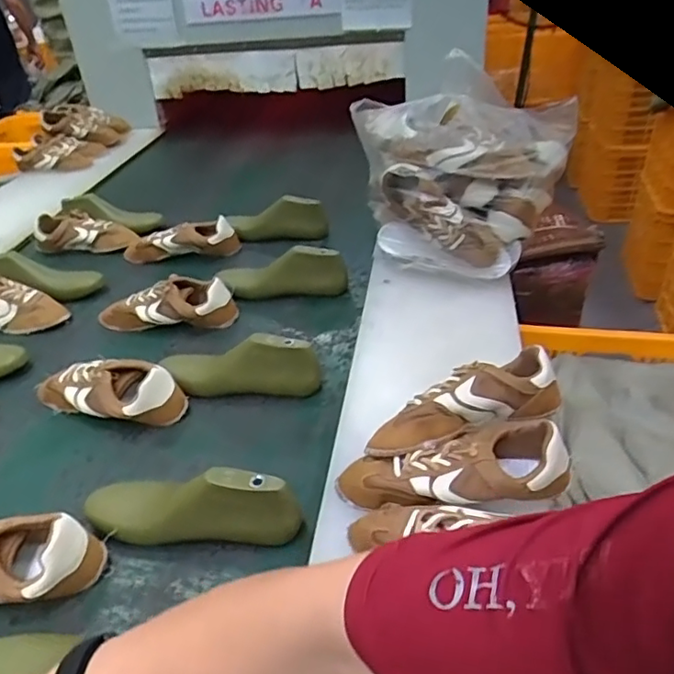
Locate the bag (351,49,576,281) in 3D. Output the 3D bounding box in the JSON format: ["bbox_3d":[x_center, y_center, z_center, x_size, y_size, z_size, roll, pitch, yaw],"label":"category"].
[{"bbox_3d":[0.201,-0.281,1.034,0.342,0.228,0.259,14,39,24],"label":"bag"}]

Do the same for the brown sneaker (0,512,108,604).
[{"bbox_3d":[-0.377,0.246,0.628,0.230,0.071,0.088,-4,35,0],"label":"brown sneaker"}]

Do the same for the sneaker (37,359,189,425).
[{"bbox_3d":[-0.336,0.078,0.857,0.231,0.073,0.080,11,38,21],"label":"sneaker"}]

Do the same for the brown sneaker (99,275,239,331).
[{"bbox_3d":[-0.308,-0.057,1.049,0.246,0.077,0.098,-10,36,-9],"label":"brown sneaker"}]

